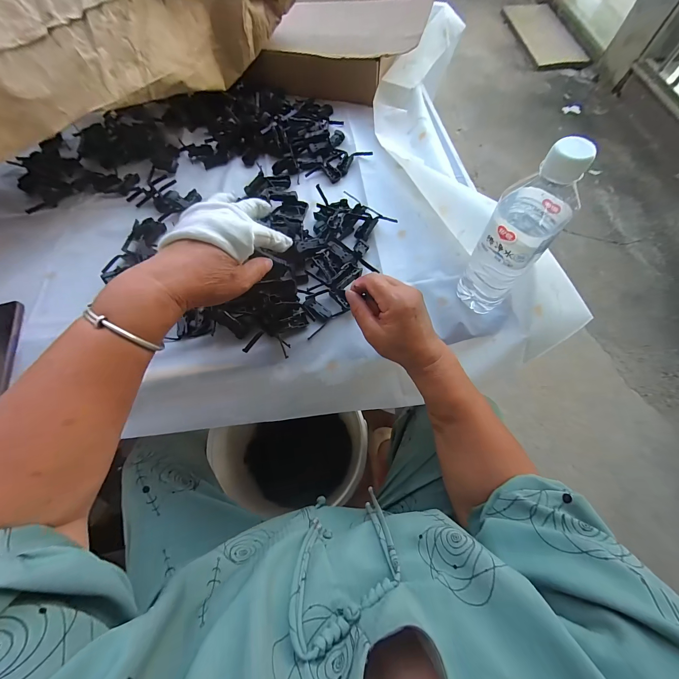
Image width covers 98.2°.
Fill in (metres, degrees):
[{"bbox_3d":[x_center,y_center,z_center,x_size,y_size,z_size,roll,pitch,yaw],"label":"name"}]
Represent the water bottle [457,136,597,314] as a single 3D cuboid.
[{"bbox_3d":[0.193,-0.109,0.325,0.064,0.206,0.062,42,72,16],"label":"water bottle"}]

